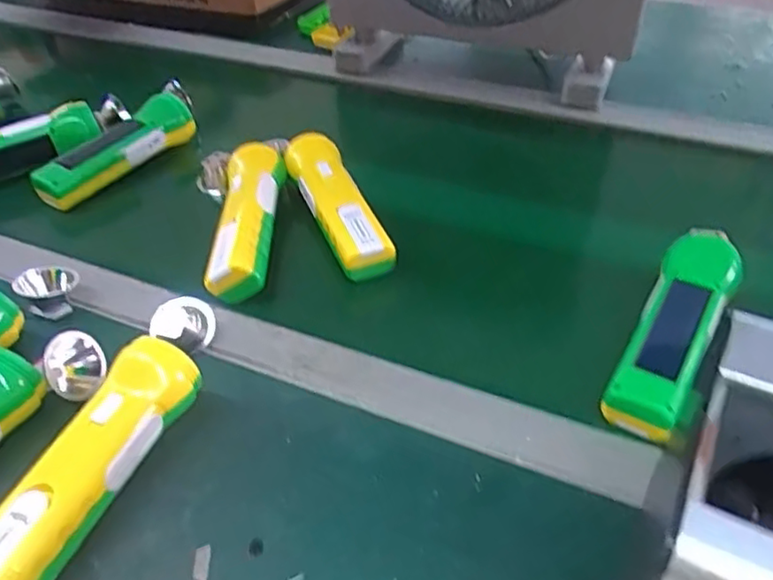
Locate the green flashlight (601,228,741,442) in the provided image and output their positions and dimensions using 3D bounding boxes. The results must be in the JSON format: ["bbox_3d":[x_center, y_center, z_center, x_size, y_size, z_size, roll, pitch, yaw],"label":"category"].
[{"bbox_3d":[0.202,0.021,0.446,0.046,0.036,0.184,21,47,24],"label":"green flashlight"}]

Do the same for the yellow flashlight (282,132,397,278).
[{"bbox_3d":[-0.046,-0.078,0.550,0.047,0.041,0.163,-20,58,-18],"label":"yellow flashlight"}]

